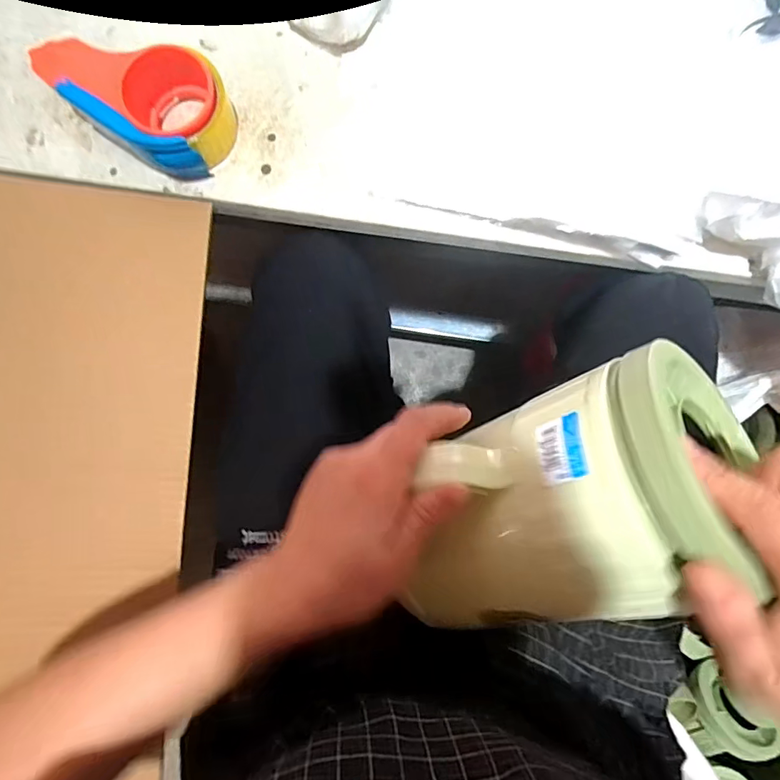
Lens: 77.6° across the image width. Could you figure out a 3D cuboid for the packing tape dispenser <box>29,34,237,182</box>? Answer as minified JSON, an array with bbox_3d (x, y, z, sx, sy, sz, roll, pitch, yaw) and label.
[{"bbox_3d":[-0.213,-0.260,0.426,0.142,0.066,0.096,35,86,3],"label":"packing tape dispenser"}]

